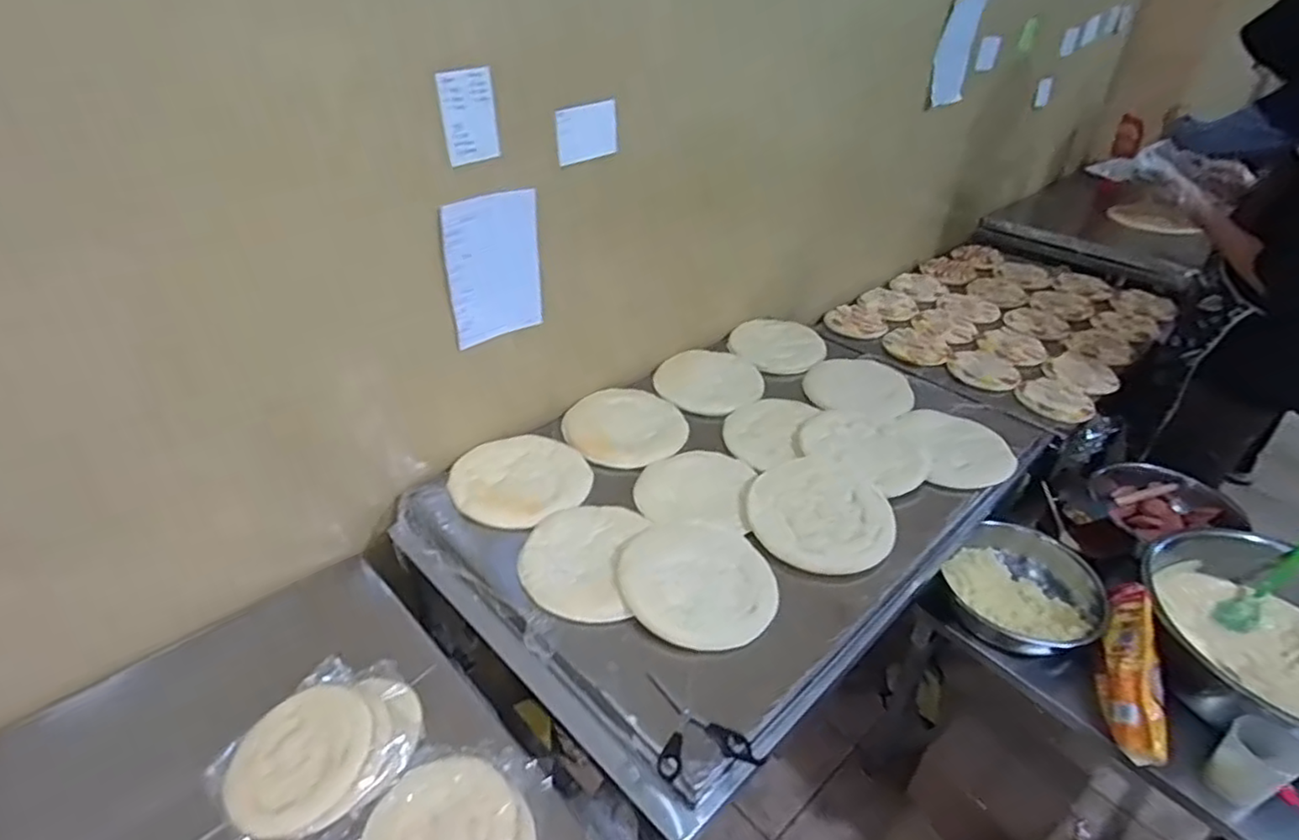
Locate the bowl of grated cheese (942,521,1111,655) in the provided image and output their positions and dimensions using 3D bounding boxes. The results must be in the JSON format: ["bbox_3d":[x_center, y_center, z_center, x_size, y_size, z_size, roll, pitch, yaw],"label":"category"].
[{"bbox_3d":[0.630,0.293,1.140,0.230,0.079,0.243,2,35,-1],"label":"bowl of grated cheese"}]

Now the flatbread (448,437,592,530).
[{"bbox_3d":[-0.196,0.088,1.041,0.203,0.019,0.203,2,35,-1],"label":"flatbread"}]

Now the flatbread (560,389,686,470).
[{"bbox_3d":[-0.036,0.007,1.158,0.195,0.020,0.195,2,35,-1],"label":"flatbread"}]

